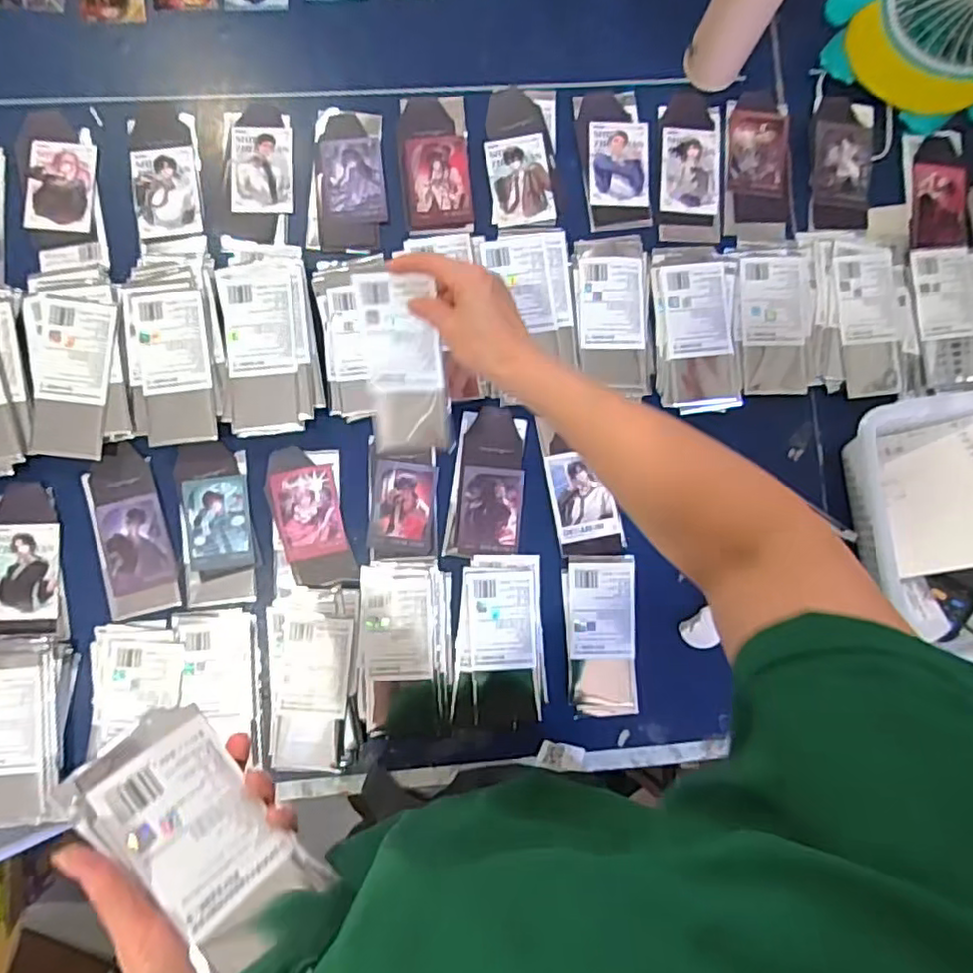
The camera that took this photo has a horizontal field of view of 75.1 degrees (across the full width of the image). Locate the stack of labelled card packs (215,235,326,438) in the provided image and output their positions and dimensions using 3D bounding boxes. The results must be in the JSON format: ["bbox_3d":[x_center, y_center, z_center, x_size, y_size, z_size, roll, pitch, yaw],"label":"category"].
[{"bbox_3d":[-0.226,-0.161,0.657,0.094,0.041,0.212,-6,86,-3],"label":"stack of labelled card packs"}]

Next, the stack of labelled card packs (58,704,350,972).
[{"bbox_3d":[-0.156,0.206,0.362,0.159,0.014,0.075,48,45,4],"label":"stack of labelled card packs"}]

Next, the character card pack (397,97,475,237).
[{"bbox_3d":[-0.056,-0.354,0.700,0.075,0.007,0.162,-6,84,-3],"label":"character card pack"}]

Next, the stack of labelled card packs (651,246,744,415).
[{"bbox_3d":[0.231,-0.172,0.687,0.095,0.032,0.185,-3,86,-3],"label":"stack of labelled card packs"}]

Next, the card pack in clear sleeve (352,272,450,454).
[{"bbox_3d":[-0.074,-0.103,0.559,0.077,0.010,0.159,7,118,21],"label":"card pack in clear sleeve"}]

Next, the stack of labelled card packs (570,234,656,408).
[{"bbox_3d":[0.137,-0.187,0.686,0.081,0.024,0.175,-3,86,-3],"label":"stack of labelled card packs"}]

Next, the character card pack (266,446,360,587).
[{"bbox_3d":[-0.185,0.031,0.660,0.067,0.004,0.149,-16,87,-4],"label":"character card pack"}]

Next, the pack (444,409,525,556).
[{"bbox_3d":[0.002,-0.004,0.674,0.076,0.012,0.154,5,85,-2],"label":"pack"}]

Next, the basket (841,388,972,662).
[{"bbox_3d":[0.479,0.042,0.642,0.193,0.101,0.269,-5,86,-3],"label":"basket"}]

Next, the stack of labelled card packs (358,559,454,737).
[{"bbox_3d":[-0.082,0.163,0.652,0.093,0.018,0.170,-1,87,-3],"label":"stack of labelled card packs"}]

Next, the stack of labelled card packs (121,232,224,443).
[{"bbox_3d":[-0.321,-0.156,0.654,0.094,0.036,0.220,-4,86,-3],"label":"stack of labelled card packs"}]

